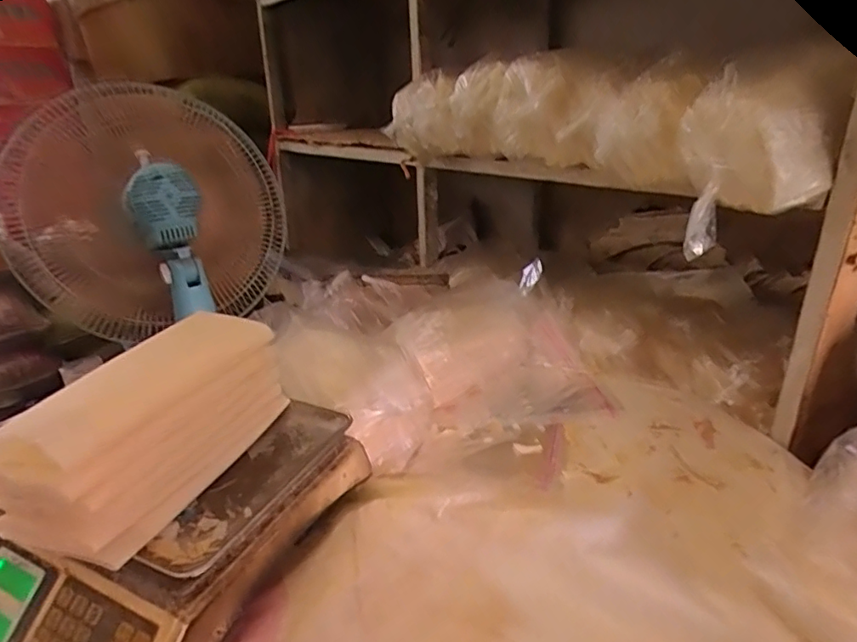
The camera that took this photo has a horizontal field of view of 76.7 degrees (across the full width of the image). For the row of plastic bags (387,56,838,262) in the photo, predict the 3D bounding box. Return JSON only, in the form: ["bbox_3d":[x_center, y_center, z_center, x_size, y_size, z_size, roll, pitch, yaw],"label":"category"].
[{"bbox_3d":[0.165,-0.283,0.793,0.181,0.158,0.686,-14,25,-25],"label":"row of plastic bags"}]

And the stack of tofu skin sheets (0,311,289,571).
[{"bbox_3d":[-0.257,0.099,0.514,0.127,0.116,0.248,4,23,17],"label":"stack of tofu skin sheets"}]

